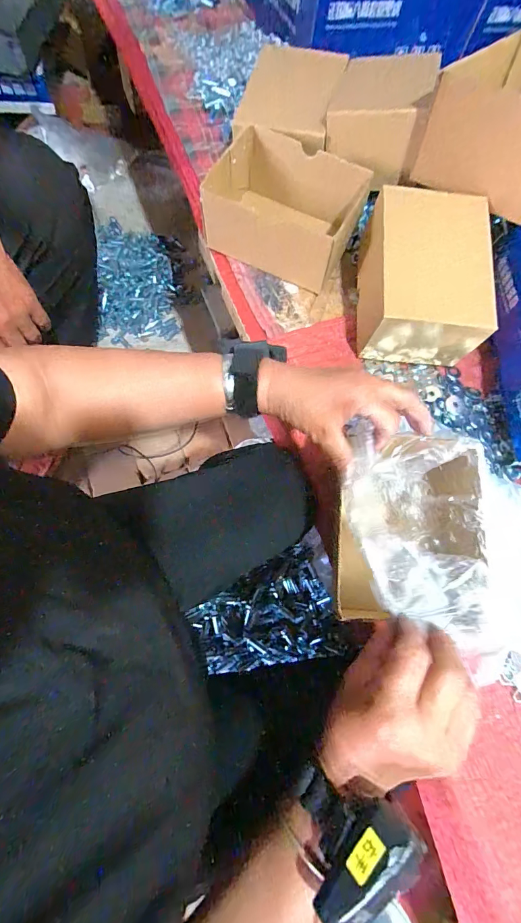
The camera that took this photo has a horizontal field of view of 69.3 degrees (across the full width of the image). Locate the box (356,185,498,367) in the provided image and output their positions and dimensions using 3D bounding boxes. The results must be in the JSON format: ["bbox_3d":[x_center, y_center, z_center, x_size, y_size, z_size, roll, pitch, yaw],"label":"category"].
[{"bbox_3d":[0.201,-0.226,0.474,0.133,0.098,0.180,5,71,-3],"label":"box"}]

